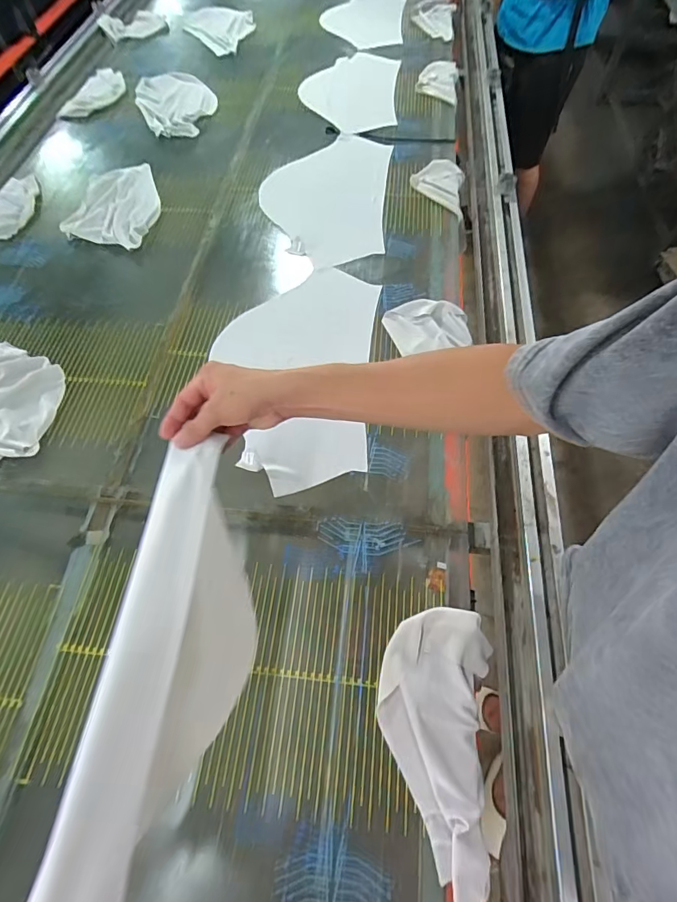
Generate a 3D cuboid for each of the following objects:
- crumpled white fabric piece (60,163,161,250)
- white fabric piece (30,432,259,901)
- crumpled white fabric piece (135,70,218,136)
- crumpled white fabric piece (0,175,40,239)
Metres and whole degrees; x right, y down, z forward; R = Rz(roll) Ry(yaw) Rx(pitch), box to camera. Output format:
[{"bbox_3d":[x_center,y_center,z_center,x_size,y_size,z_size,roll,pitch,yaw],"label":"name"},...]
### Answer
[{"bbox_3d":[-0.506,-0.577,1.035,0.204,0.013,0.283,5,63,6],"label":"crumpled white fabric piece"},{"bbox_3d":[-0.158,0.223,0.469,0.076,0.224,0.400,4,63,5],"label":"white fabric piece"},{"bbox_3d":[-0.445,-0.962,1.228,0.195,0.024,0.315,-26,64,-10],"label":"crumpled white fabric piece"},{"bbox_3d":[-0.752,-0.574,1.036,0.114,0.022,0.216,12,64,9],"label":"crumpled white fabric piece"}]

